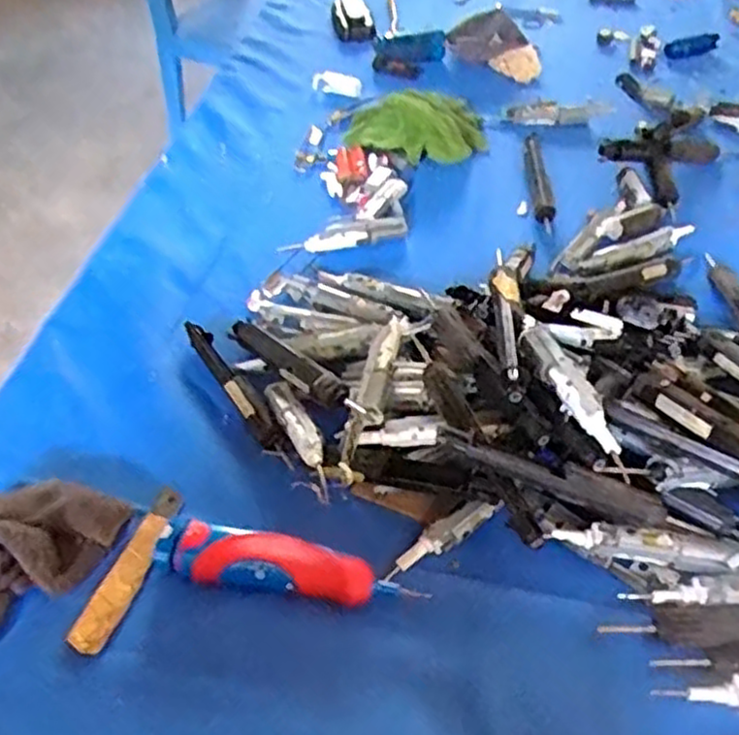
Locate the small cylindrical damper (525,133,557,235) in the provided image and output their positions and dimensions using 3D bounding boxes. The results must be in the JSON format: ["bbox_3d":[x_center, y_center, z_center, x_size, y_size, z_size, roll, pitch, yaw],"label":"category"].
[{"bbox_3d":[0.170,-0.191,0.754,0.019,0.020,0.177,0,47,2],"label":"small cylindrical damper"}]

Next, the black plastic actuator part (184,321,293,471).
[{"bbox_3d":[-0.097,0.015,0.550,0.018,0.019,0.152,-26,51,-20],"label":"black plastic actuator part"}]

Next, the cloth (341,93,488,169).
[{"bbox_3d":[0.049,-0.264,0.798,0.144,0.054,0.113,1,47,3],"label":"cloth"}]

